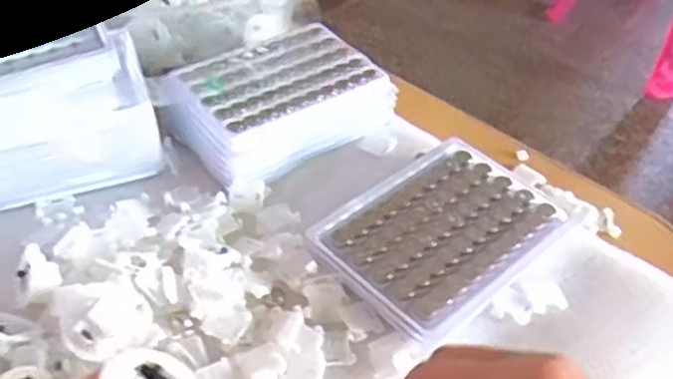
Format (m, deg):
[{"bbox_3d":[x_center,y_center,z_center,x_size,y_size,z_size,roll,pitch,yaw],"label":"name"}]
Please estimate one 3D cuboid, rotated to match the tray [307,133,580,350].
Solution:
[{"bbox_3d":[0.057,0.022,0.403,0.127,0.011,0.098,-31,55,-31],"label":"tray"}]

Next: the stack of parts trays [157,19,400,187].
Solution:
[{"bbox_3d":[-0.038,-0.059,0.468,0.130,0.032,0.092,-27,53,-28],"label":"stack of parts trays"}]

